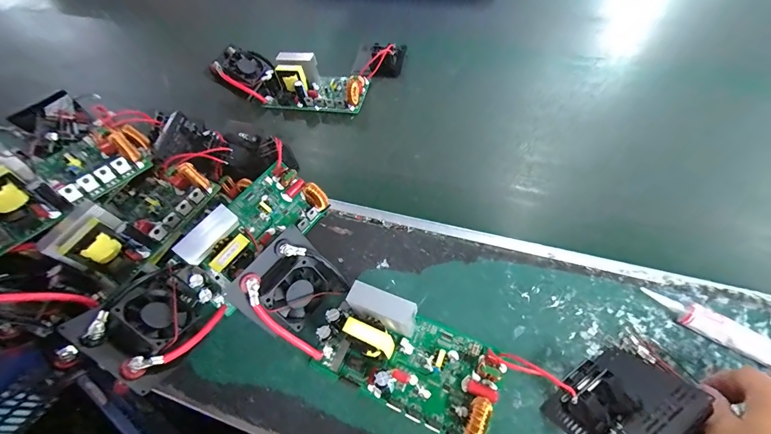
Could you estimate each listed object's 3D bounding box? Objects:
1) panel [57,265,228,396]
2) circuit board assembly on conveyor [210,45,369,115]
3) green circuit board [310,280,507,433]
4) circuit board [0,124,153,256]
[{"bbox_3d":[-0.236,0.107,0.350,0.095,0.032,0.104,42,35,-2],"label":"panel"},{"bbox_3d":[-0.168,-0.249,0.615,0.265,0.062,0.092,11,58,14],"label":"circuit board assembly on conveyor"},{"bbox_3d":[0.021,0.138,0.340,0.176,0.053,0.091,19,60,18],"label":"green circuit board"},{"bbox_3d":[-0.404,-0.056,0.414,0.107,0.079,0.201,32,66,25],"label":"circuit board"}]

